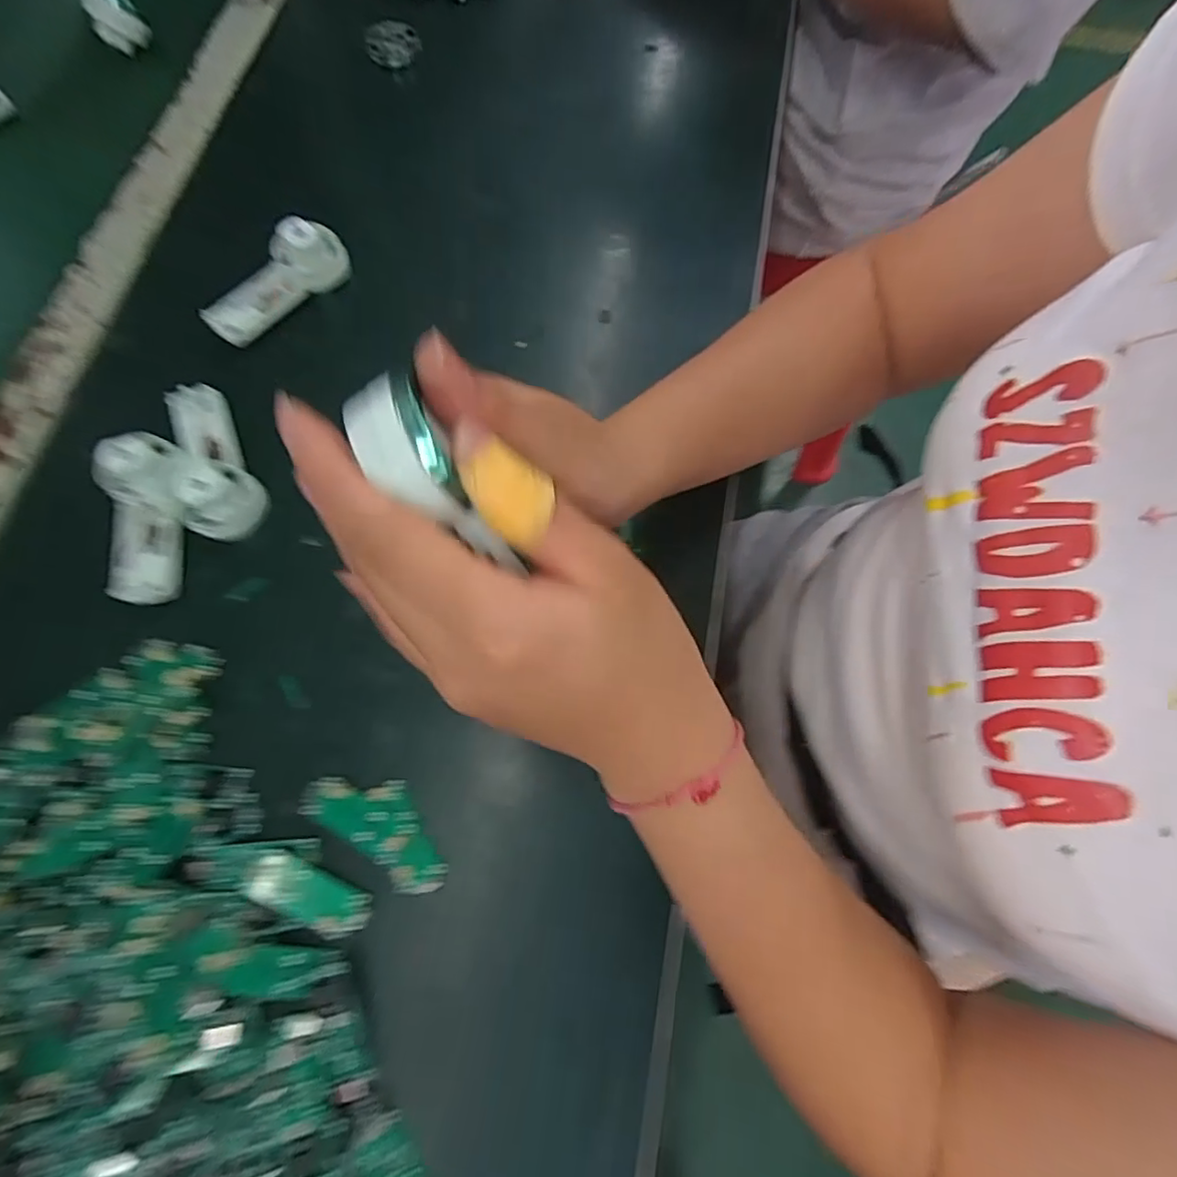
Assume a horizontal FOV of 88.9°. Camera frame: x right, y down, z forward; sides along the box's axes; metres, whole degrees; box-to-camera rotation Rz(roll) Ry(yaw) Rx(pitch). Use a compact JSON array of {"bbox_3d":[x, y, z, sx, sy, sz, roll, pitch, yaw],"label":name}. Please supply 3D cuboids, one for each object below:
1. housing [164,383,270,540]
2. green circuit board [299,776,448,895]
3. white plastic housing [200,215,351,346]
[{"bbox_3d":[-0.207,-0.073,0.327,0.035,0.033,0.092,-23,73,-6],"label":"housing"},{"bbox_3d":[-0.097,0.110,0.280,0.074,0.004,0.033,34,76,11],"label":"green circuit board"},{"bbox_3d":[-0.193,-0.192,0.368,0.094,0.034,0.028,-40,76,-11],"label":"white plastic housing"}]

